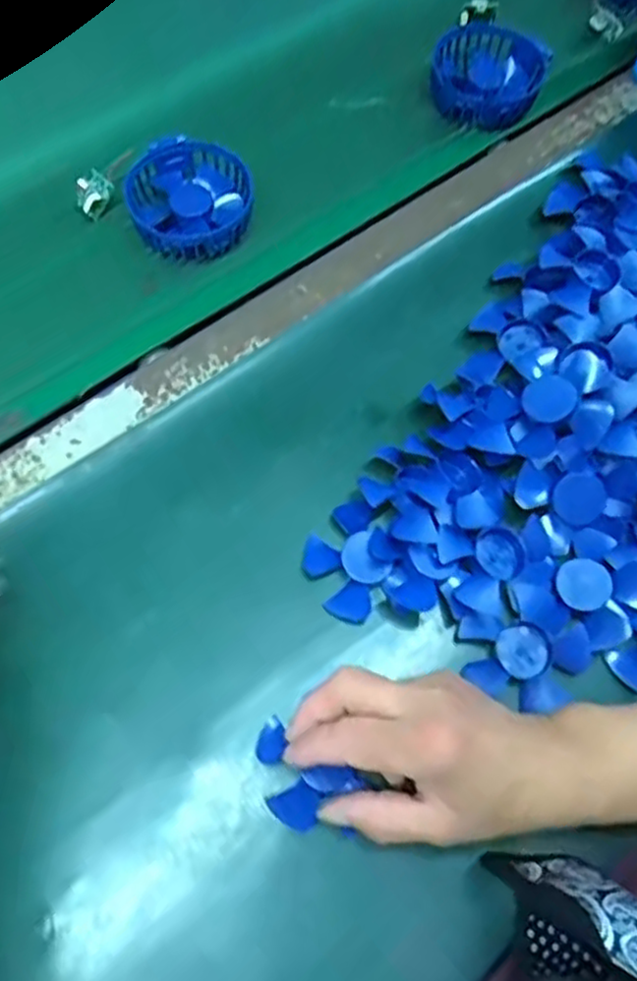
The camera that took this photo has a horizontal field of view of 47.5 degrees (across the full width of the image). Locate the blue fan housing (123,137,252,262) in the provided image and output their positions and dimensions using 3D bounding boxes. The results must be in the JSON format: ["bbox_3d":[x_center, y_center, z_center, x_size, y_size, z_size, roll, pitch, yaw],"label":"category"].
[{"bbox_3d":[-0.095,-0.215,0.538,0.087,0.030,0.103,-14,67,-9],"label":"blue fan housing"}]

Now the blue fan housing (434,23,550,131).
[{"bbox_3d":[0.138,-0.341,0.604,0.087,0.035,0.099,36,69,13],"label":"blue fan housing"}]

